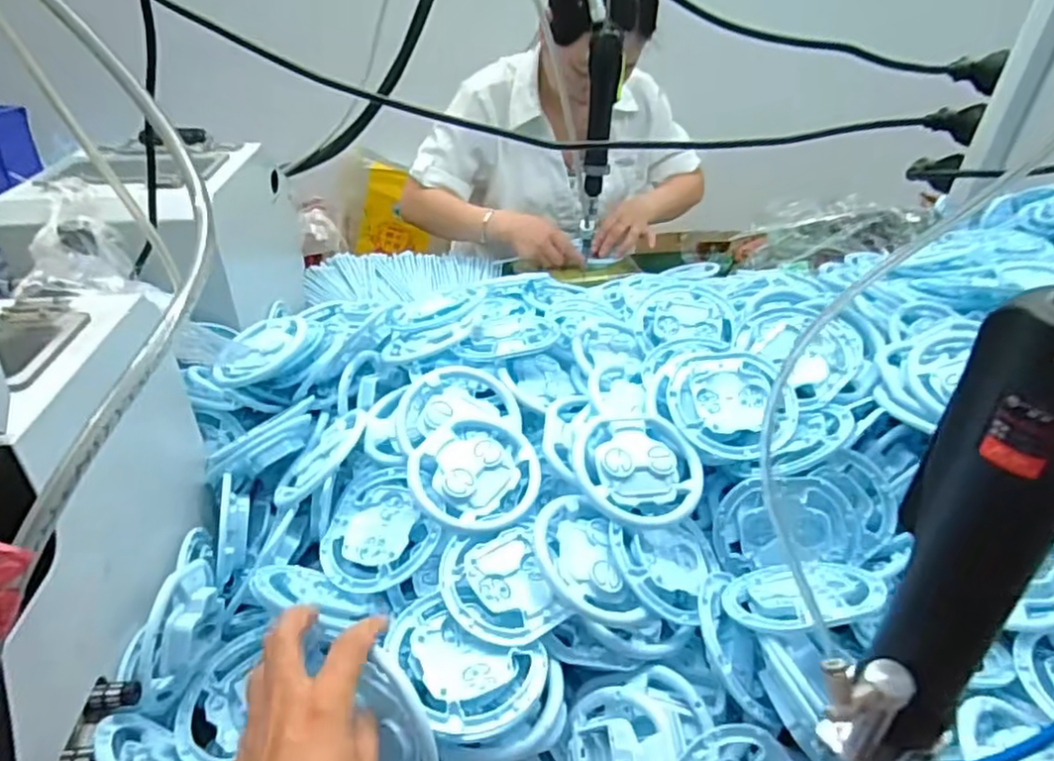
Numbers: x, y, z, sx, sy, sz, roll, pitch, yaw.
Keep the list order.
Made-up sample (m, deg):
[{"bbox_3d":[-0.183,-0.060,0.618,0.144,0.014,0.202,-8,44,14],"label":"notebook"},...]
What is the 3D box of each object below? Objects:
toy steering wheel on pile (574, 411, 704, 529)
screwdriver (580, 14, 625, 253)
[{"bbox_3d":[0.089,0.069,0.545,0.102,0.025,0.102,7,57,-11],"label":"toy steering wheel on pile"},{"bbox_3d":[0.104,-0.338,0.948,0.044,0.287,0.032,7,35,11],"label":"screwdriver"}]

